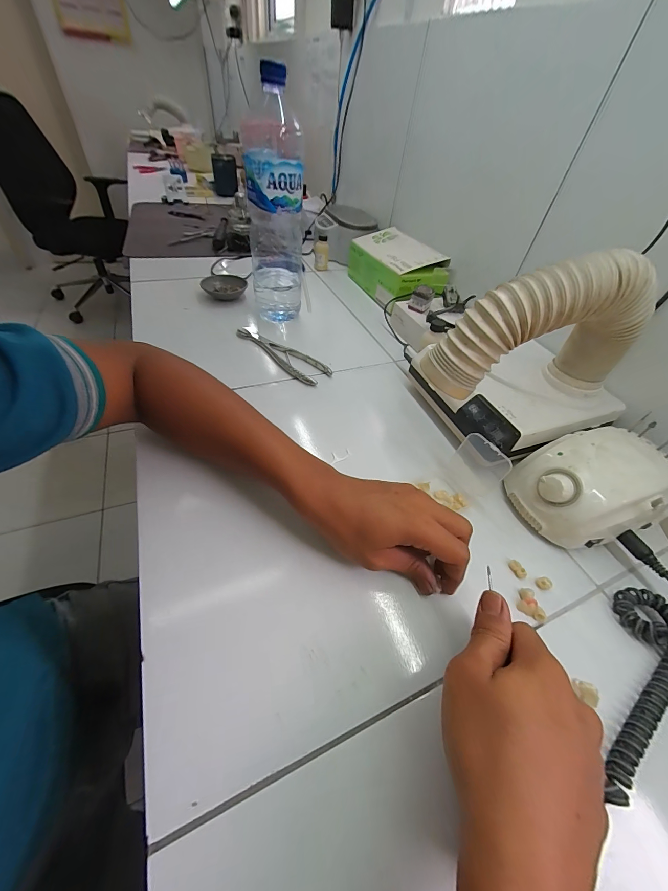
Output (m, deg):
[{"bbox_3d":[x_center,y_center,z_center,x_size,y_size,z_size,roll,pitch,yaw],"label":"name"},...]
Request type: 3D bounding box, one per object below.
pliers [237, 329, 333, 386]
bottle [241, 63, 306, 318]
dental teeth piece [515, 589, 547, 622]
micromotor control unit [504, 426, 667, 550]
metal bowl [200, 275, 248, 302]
[{"bbox_3d":[-0.090,-0.150,0.522,0.183,0.011,0.051,33,52,20],"label":"pliers"},{"bbox_3d":[-0.095,-0.364,0.518,0.092,0.294,0.100,-6,49,-13],"label":"bottle"},{"bbox_3d":[0.182,0.146,0.292,0.023,0.010,0.023,4,48,-4],"label":"dental teeth piece"},{"bbox_3d":[0.272,0.043,0.344,0.134,0.081,0.103,-8,50,-14],"label":"micromotor control unit"},{"bbox_3d":[-0.219,-0.316,0.641,0.085,0.026,0.085,4,48,-4],"label":"metal bowl"}]

